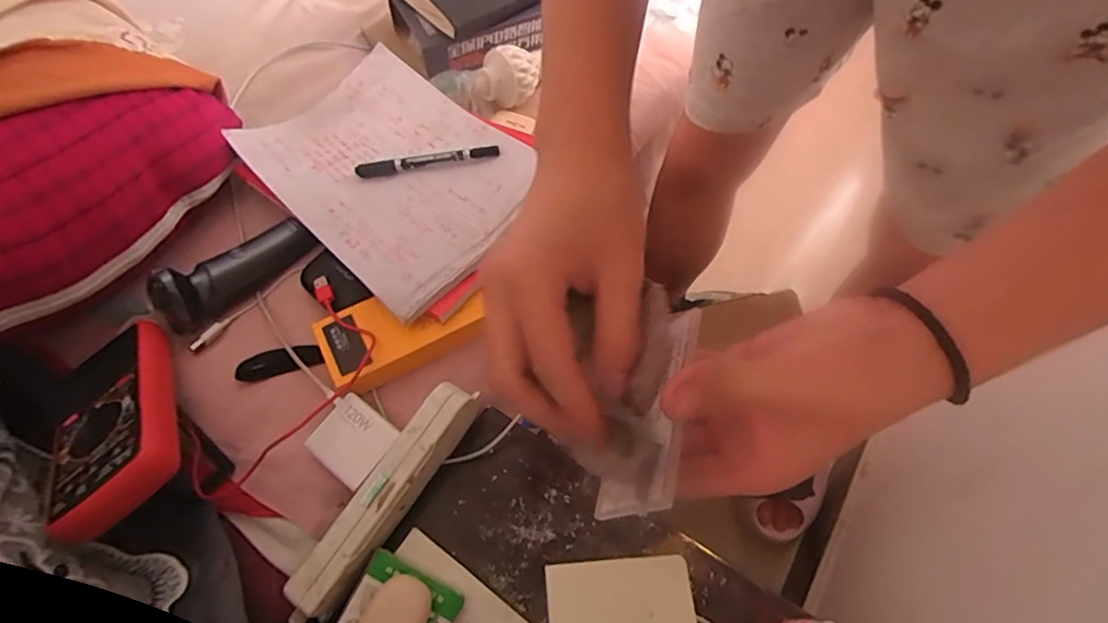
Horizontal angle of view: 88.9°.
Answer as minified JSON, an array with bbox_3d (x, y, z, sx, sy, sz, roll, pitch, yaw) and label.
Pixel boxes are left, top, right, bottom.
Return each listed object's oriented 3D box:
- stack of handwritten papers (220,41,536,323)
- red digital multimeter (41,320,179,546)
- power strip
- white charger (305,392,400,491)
[{"bbox_3d":[-0.163,-0.147,0.568,0.297,0.022,0.206,39,68,23],"label":"stack of handwritten papers"},{"bbox_3d":[-0.340,0.082,0.436,0.099,0.041,0.188,-35,46,-15],"label":"red digital multimeter"},{"bbox_3d":[-0.129,0.142,0.439,0.040,0.054,0.187,33,67,14],"label":"power strip"},{"bbox_3d":[-0.162,0.107,0.462,0.058,0.031,0.054,34,68,14],"label":"white charger"}]

